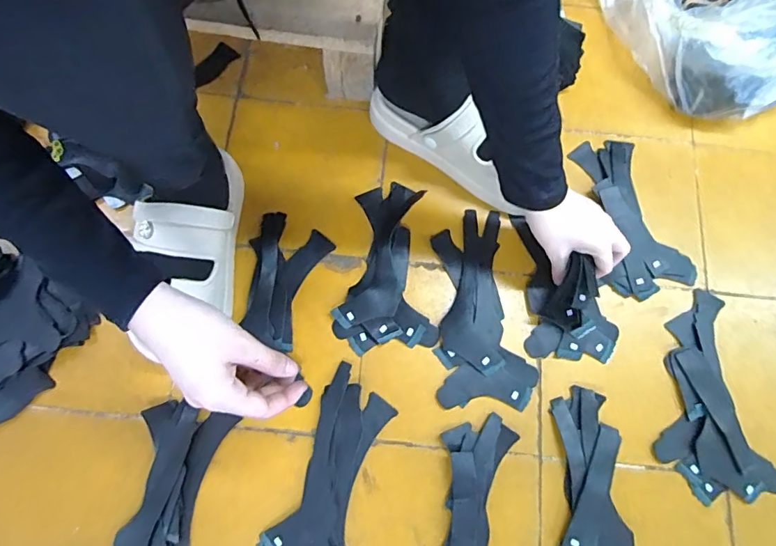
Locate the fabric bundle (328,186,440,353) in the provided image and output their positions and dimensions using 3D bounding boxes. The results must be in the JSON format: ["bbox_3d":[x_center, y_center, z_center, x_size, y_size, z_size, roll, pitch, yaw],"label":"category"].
[{"bbox_3d":[-0.009,-0.011,0.546,0.111,0.013,0.194,-5,73,-1],"label":"fabric bundle"}]

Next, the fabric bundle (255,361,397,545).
[{"bbox_3d":[-0.051,0.213,0.481,0.105,0.013,0.208,17,74,5],"label":"fabric bundle"}]

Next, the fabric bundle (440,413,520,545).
[{"bbox_3d":[0.076,0.252,0.468,0.109,0.018,0.204,8,74,3],"label":"fabric bundle"}]

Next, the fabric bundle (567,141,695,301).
[{"bbox_3d":[0.287,-0.073,0.571,0.102,0.015,0.204,-16,74,-5],"label":"fabric bundle"}]

